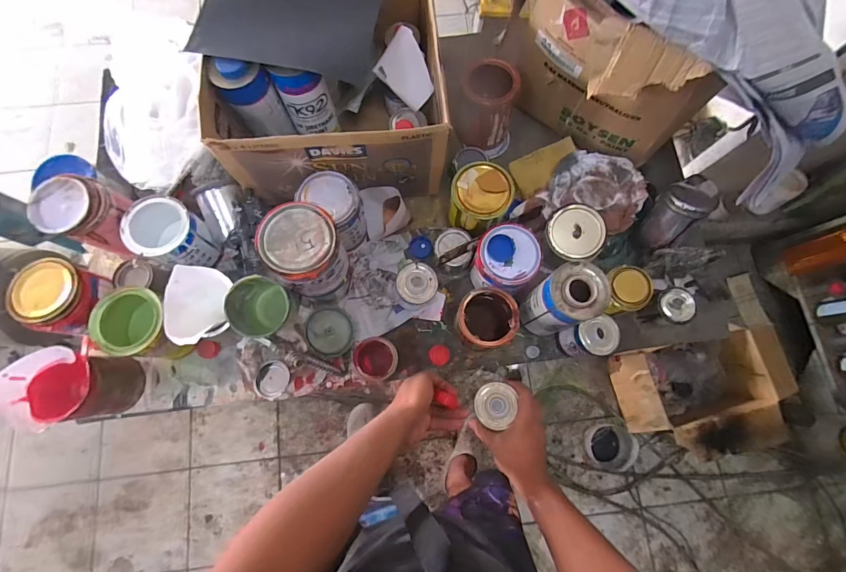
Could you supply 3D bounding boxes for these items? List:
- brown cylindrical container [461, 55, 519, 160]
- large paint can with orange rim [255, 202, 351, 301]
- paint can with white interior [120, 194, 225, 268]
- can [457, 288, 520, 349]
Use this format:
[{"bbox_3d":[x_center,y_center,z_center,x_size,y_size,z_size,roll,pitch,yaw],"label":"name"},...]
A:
[{"bbox_3d":[0.129,-0.339,0.732,0.105,0.149,0.102,0,77,-1],"label":"brown cylindrical container"},{"bbox_3d":[-0.164,-0.046,0.540,0.108,0.119,0.100,0,77,-1],"label":"large paint can with orange rim"},{"bbox_3d":[-0.433,-0.085,0.653,0.112,0.106,0.102,19,77,3],"label":"paint can with white interior"},{"bbox_3d":[0.106,0.063,0.660,0.095,0.123,0.096,0,77,-1],"label":"can"}]

